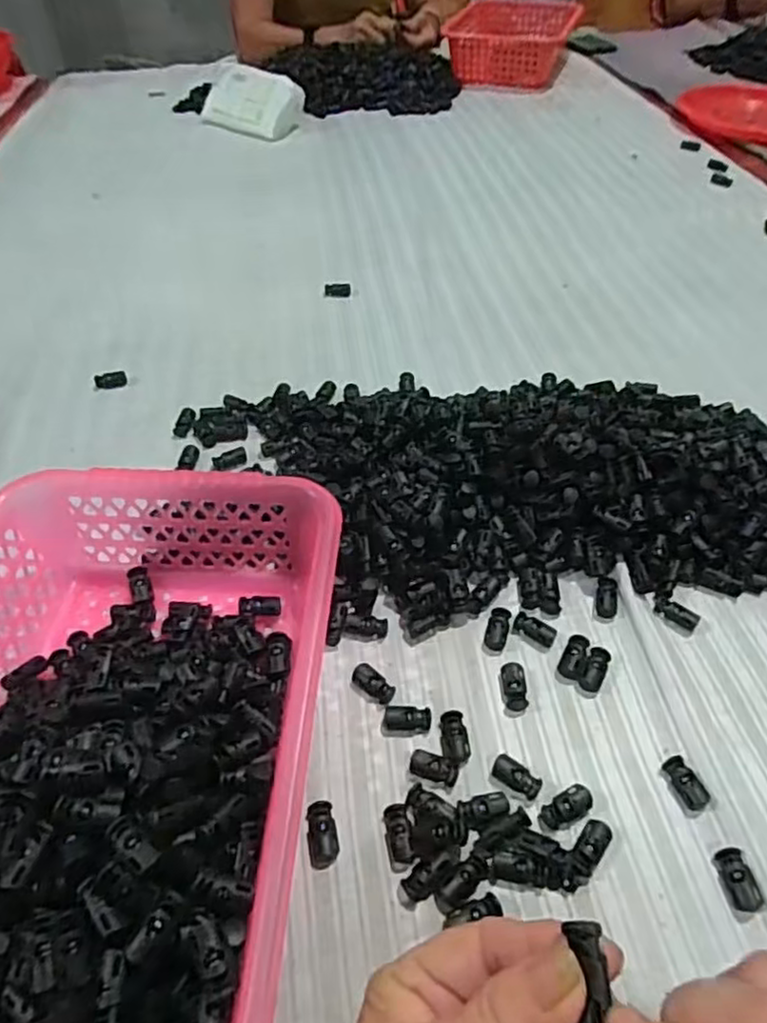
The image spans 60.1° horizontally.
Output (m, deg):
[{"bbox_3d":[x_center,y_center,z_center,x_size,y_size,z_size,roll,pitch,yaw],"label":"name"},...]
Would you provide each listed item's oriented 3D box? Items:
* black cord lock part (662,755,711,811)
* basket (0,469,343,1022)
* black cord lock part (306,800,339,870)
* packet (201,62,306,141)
[{"bbox_3d":[0.162,0.144,0.355,0.014,0.008,0.028,-18,49,-12],"label":"black cord lock part"},{"bbox_3d":[-0.140,0.116,0.340,0.211,0.083,0.293,1,48,5],"label":"basket"},{"bbox_3d":[-0.032,0.167,0.343,0.016,0.007,0.032,-12,48,-7],"label":"black cord lock part"},{"bbox_3d":[-0.206,-0.630,1.015,0.095,0.068,0.166,-36,55,-26],"label":"packet"}]

